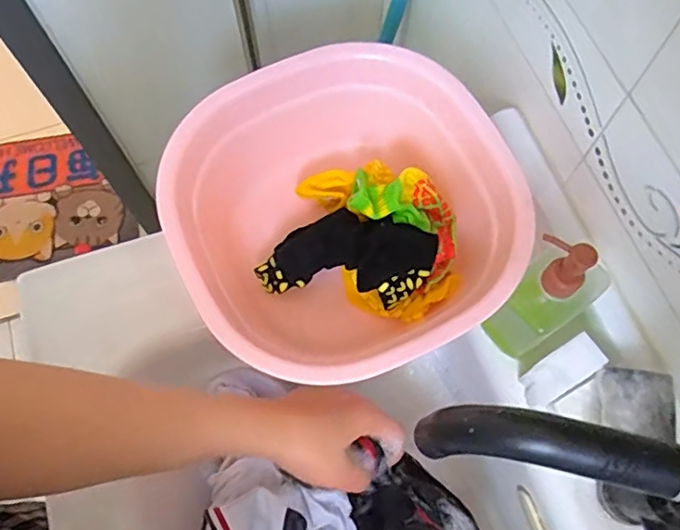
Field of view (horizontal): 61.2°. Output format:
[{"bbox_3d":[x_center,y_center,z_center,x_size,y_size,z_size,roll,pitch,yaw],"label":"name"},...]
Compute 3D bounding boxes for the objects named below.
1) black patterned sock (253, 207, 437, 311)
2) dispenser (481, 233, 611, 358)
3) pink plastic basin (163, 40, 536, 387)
[{"bbox_3d":[0.004,-0.011,0.495,0.154,0.043,0.086,-1,67,16],"label":"black patterned sock"},{"bbox_3d":[0.164,0.020,0.446,0.076,0.135,0.052,-36,72,-13],"label":"dispenser"},{"bbox_3d":[0.009,-0.038,0.501,0.243,0.112,0.266,-25,70,-9],"label":"pink plastic basin"}]

